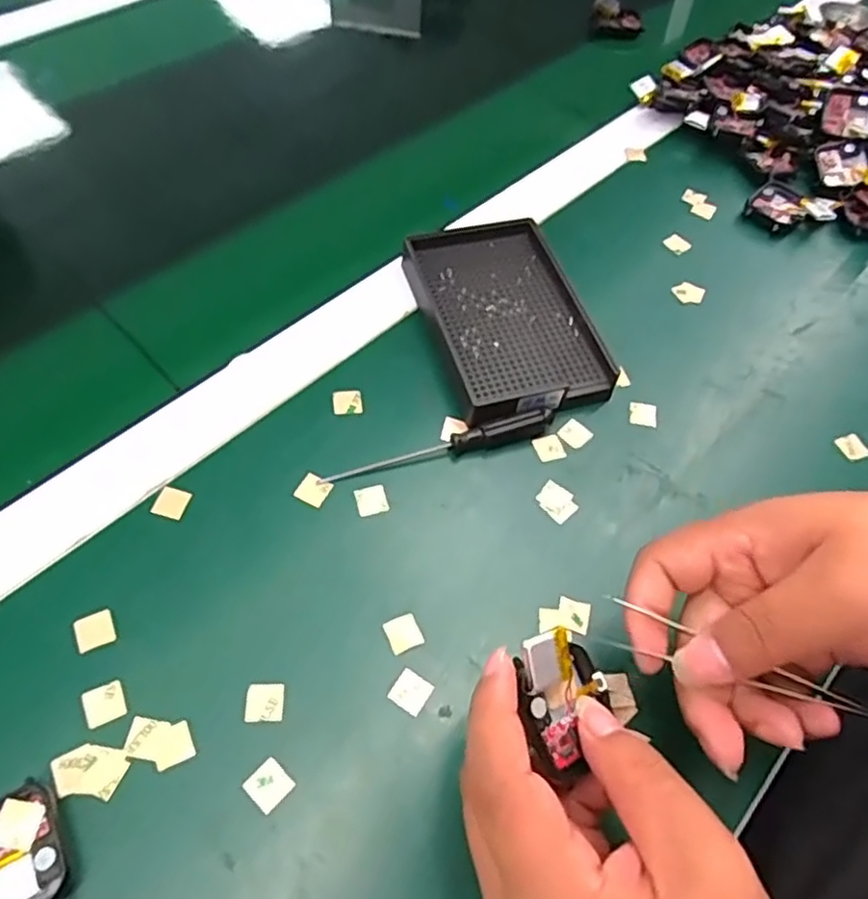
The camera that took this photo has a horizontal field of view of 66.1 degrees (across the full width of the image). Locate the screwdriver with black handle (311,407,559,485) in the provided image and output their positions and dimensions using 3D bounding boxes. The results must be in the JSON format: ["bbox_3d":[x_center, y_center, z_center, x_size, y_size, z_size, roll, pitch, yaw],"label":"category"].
[{"bbox_3d":[0.004,-0.002,0.358,0.129,0.014,0.011,-13,59,-13],"label":"screwdriver with black handle"}]

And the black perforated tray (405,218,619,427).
[{"bbox_3d":[0.046,-0.082,0.410,0.087,0.025,0.138,-11,59,-12],"label":"black perforated tray"}]

